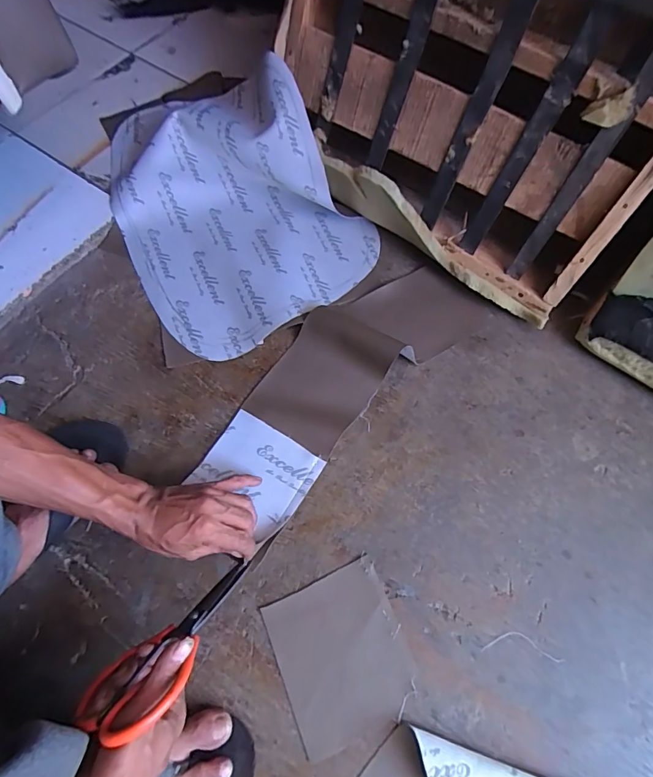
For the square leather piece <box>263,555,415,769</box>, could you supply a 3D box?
[{"bbox_3d":[0.018,0.303,0.495,0.140,0.004,0.160,-21,69,-10],"label":"square leather piece"}]

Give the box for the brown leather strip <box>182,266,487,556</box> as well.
[{"bbox_3d":[0.024,-0.025,0.612,0.169,0.044,0.461,42,73,15],"label":"brown leather strip"}]

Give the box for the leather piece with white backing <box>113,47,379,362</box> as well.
[{"bbox_3d":[-0.177,-0.324,0.688,0.351,0.143,0.496,-34,72,-15],"label":"leather piece with white backing"}]

